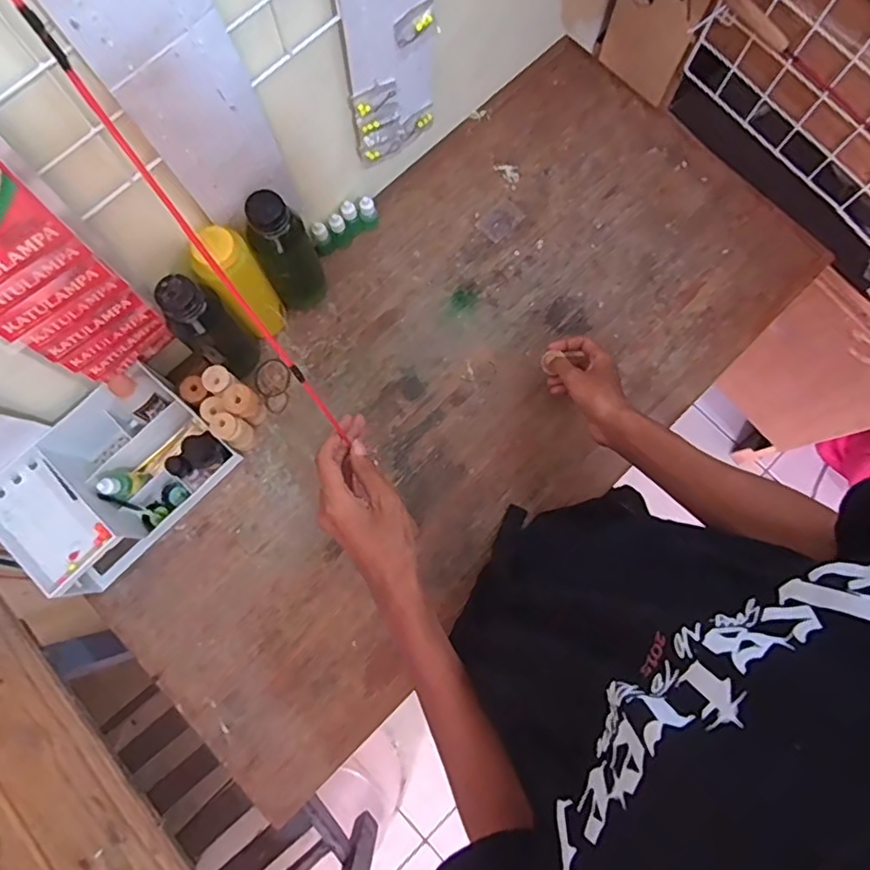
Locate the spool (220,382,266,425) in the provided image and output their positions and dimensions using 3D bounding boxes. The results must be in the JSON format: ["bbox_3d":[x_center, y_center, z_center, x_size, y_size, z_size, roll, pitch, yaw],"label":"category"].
[{"bbox_3d":[-0.230,-0.037,0.712,0.039,0.069,0.034,43,81,8],"label":"spool"}]

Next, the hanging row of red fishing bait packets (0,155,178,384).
[{"bbox_3d":[-0.324,-0.118,0.498,0.106,0.313,0.031,-31,80,-6],"label":"hanging row of red fishing bait packets"}]

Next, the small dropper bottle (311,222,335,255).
[{"bbox_3d":[-0.145,-0.256,0.769,0.022,0.059,0.019,-18,79,-4],"label":"small dropper bottle"}]

